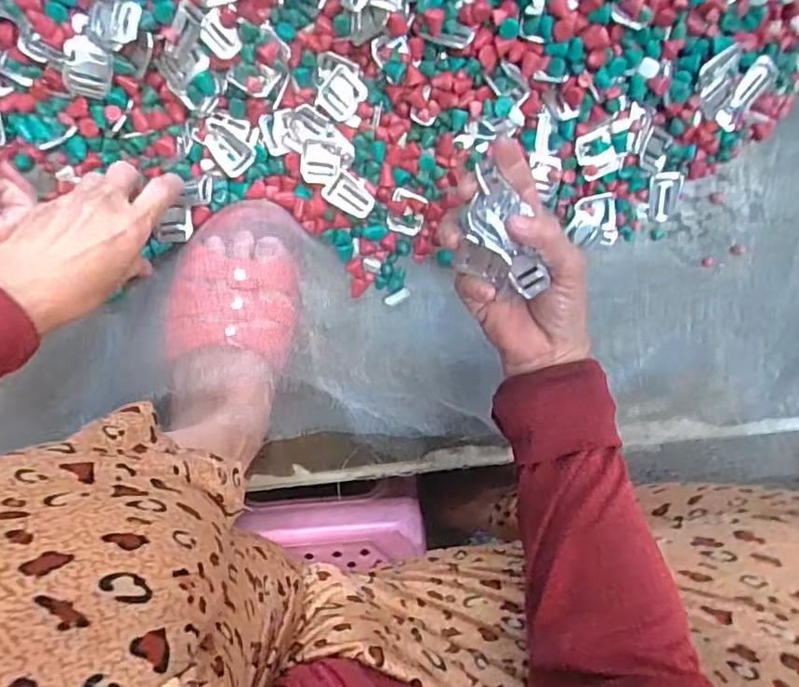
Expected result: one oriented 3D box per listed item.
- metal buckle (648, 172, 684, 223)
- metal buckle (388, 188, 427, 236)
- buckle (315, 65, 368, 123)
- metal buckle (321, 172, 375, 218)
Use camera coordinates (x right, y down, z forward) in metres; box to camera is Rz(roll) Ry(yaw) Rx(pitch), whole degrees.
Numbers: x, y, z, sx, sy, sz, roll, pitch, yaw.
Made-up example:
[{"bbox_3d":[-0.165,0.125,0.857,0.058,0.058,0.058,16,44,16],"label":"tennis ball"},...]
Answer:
[{"bbox_3d":[0.229,-0.126,0.489,0.029,0.008,0.042,-5,118,-3],"label":"metal buckle"},{"bbox_3d":[0.006,-0.109,0.472,0.030,0.013,0.036,11,96,-5],"label":"metal buckle"},{"bbox_3d":[-0.044,-0.193,0.442,0.033,0.007,0.036,29,91,-19],"label":"buckle"},{"bbox_3d":[-0.040,-0.121,0.463,0.041,0.006,0.025,30,94,-6],"label":"metal buckle"}]

